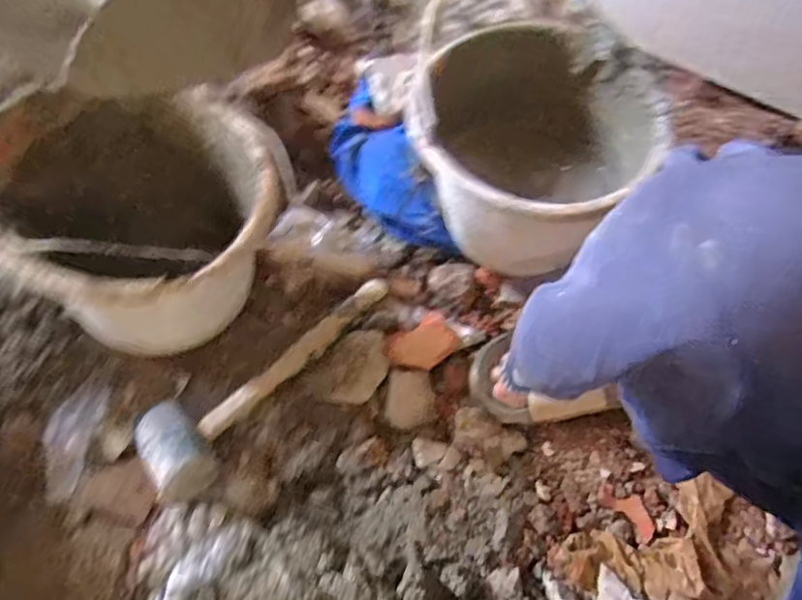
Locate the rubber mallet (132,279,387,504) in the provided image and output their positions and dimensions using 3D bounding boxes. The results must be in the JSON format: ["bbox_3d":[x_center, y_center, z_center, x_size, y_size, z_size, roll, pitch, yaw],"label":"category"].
[{"bbox_3d":[-0.127,0.088,0.603,0.308,0.067,0.094,-33,65,-17],"label":"rubber mallet"}]

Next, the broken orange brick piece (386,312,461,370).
[{"bbox_3d":[0.026,0.051,0.643,0.078,0.020,0.053,-32,83,0],"label":"broken orange brick piece"}]

